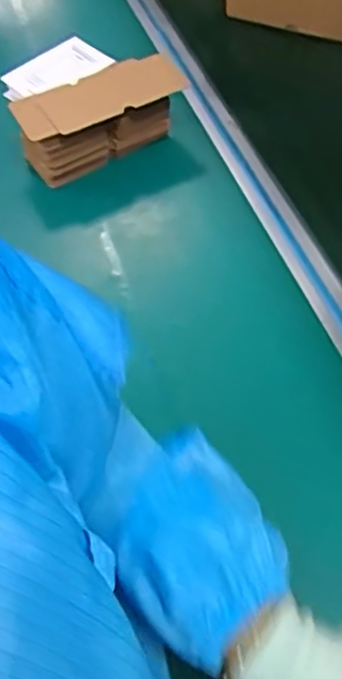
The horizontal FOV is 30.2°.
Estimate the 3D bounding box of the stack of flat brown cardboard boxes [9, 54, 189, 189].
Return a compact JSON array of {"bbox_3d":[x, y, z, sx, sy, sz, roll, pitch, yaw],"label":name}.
[{"bbox_3d":[-0.089,-0.275,0.796,0.208,0.086,0.093,-26,58,-13],"label":"stack of flat brown cardboard boxes"}]

